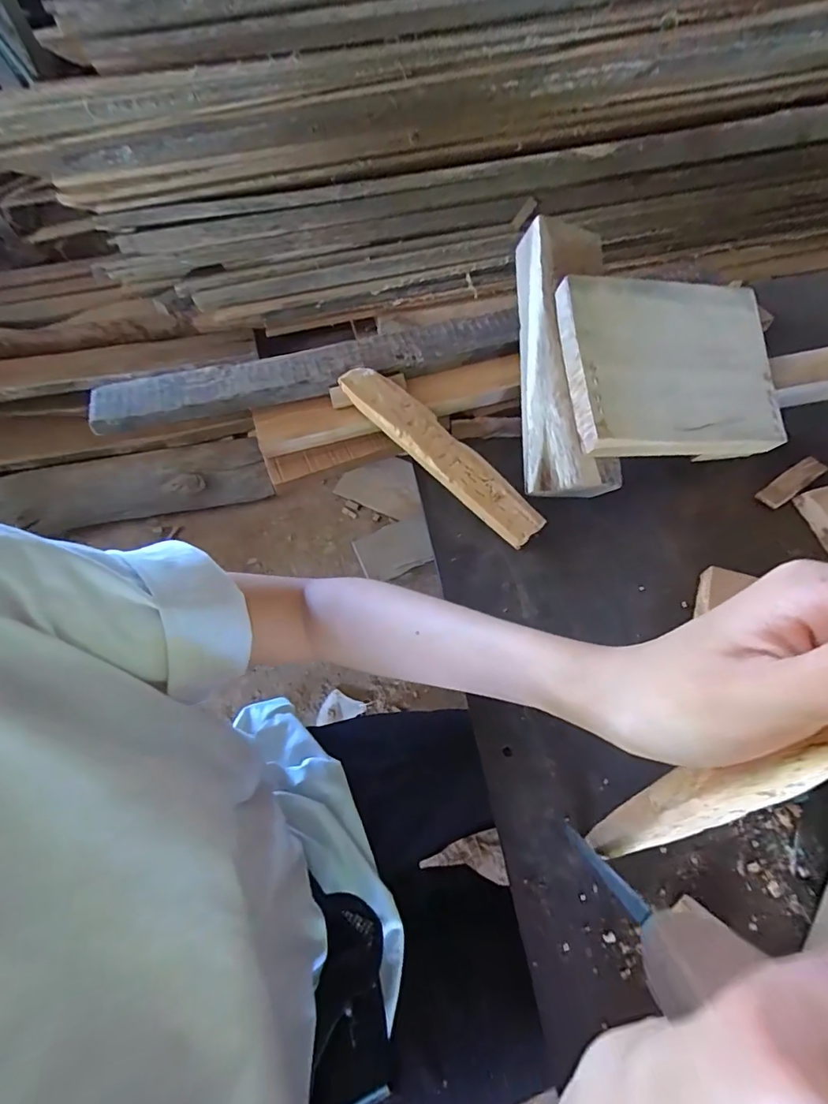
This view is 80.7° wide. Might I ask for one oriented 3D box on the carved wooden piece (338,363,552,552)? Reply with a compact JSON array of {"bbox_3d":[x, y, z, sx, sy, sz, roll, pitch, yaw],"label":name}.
[{"bbox_3d":[0.023,-0.085,0.410,0.204,0.019,0.039,43,71,8],"label":"carved wooden piece"}]

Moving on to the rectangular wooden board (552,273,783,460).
[{"bbox_3d":[0.208,-0.149,0.388,0.173,0.028,0.141,-3,82,-12],"label":"rectangular wooden board"}]

